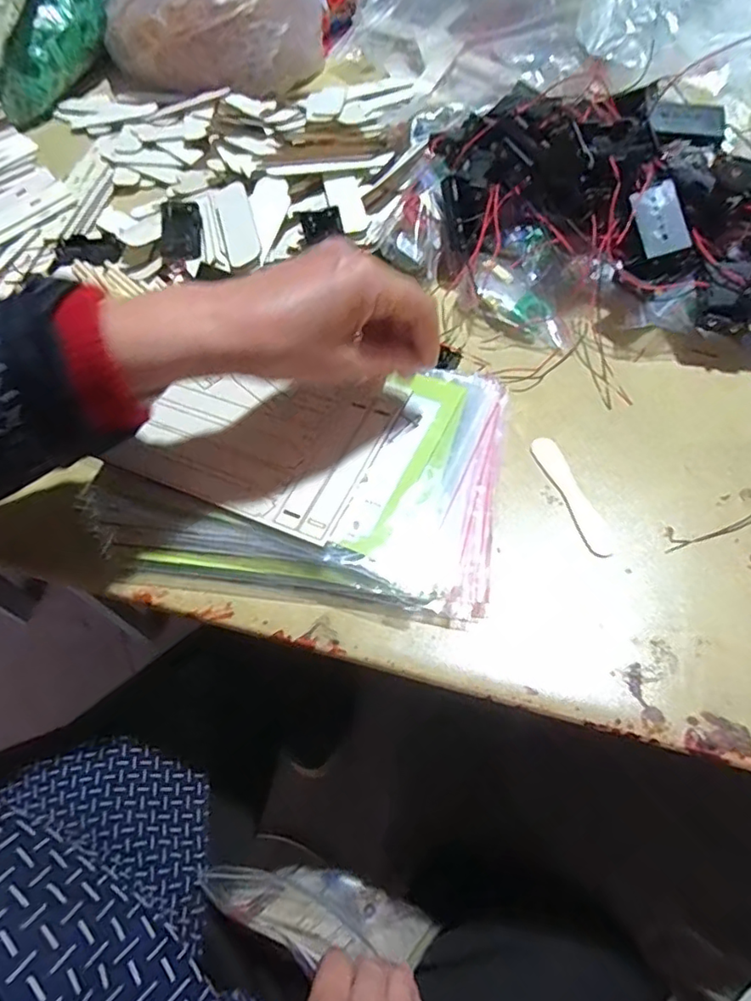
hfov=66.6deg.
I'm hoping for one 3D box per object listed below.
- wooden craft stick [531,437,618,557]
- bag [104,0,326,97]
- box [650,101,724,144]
[{"bbox_3d":[0.127,-0.005,0.367,0.017,0.004,0.091,-18,59,-6],"label":"wooden craft stick"},{"bbox_3d":[-0.176,-0.611,0.700,0.224,0.125,0.272,26,64,19],"label":"bag"},{"bbox_3d":[0.234,-0.286,0.432,0.054,0.010,0.027,7,93,6],"label":"box"}]

